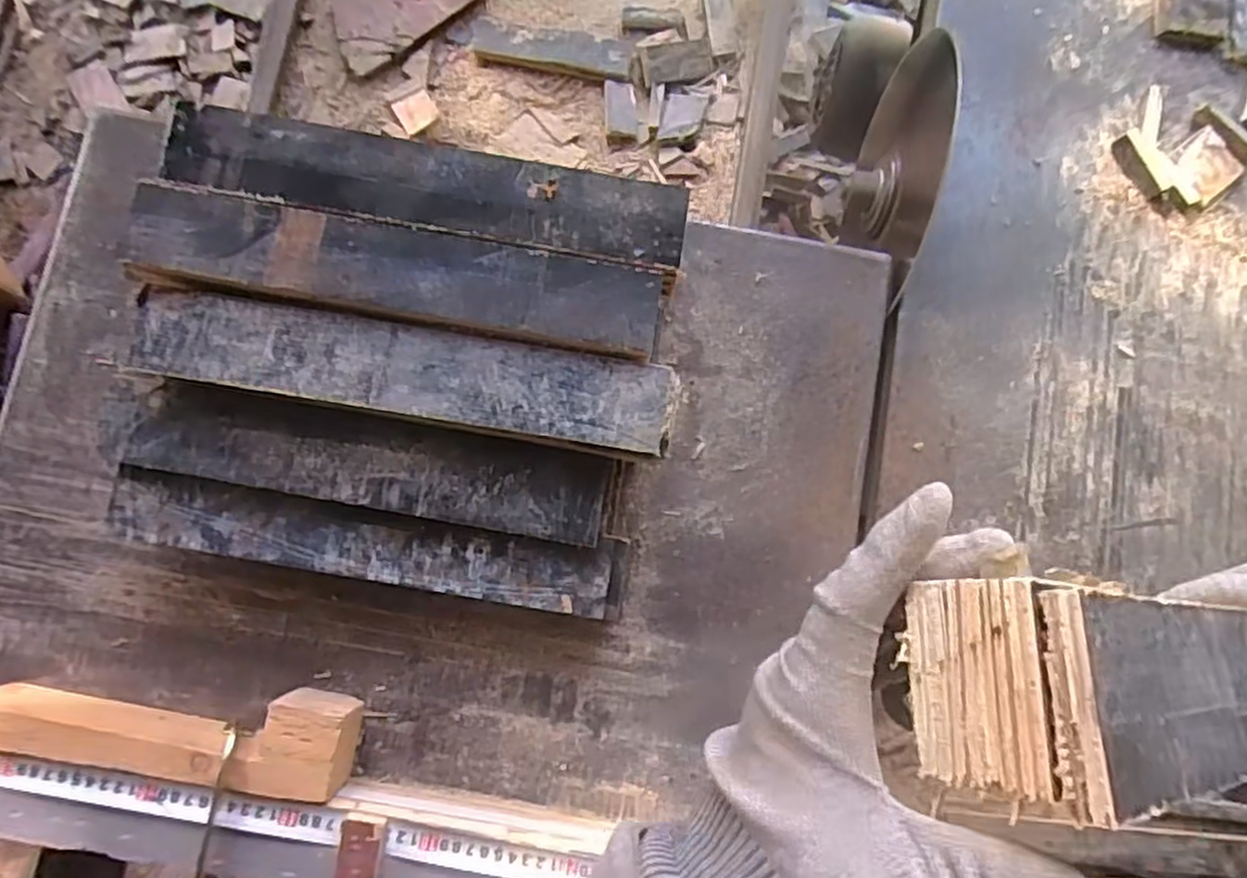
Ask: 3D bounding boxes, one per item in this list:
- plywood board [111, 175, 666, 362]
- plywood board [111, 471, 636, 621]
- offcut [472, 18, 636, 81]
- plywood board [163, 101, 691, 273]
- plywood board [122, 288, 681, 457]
[{"bbox_3d":[-0.157,-0.119,0.510,0.364,0.014,0.068,9,83,-2],"label":"plywood board"},{"bbox_3d":[-0.186,0.081,0.545,0.376,0.018,0.065,10,83,-2],"label":"plywood board"},{"bbox_3d":[-0.070,-0.395,0.729,0.162,0.010,0.047,10,82,-1],"label":"offcut"},{"bbox_3d":[-0.139,-0.182,0.518,0.366,0.008,0.061,10,83,-2],"label":"plywood board"},{"bbox_3d":[-0.152,-0.048,0.516,0.377,0.008,0.065,9,83,-2],"label":"plywood board"}]

